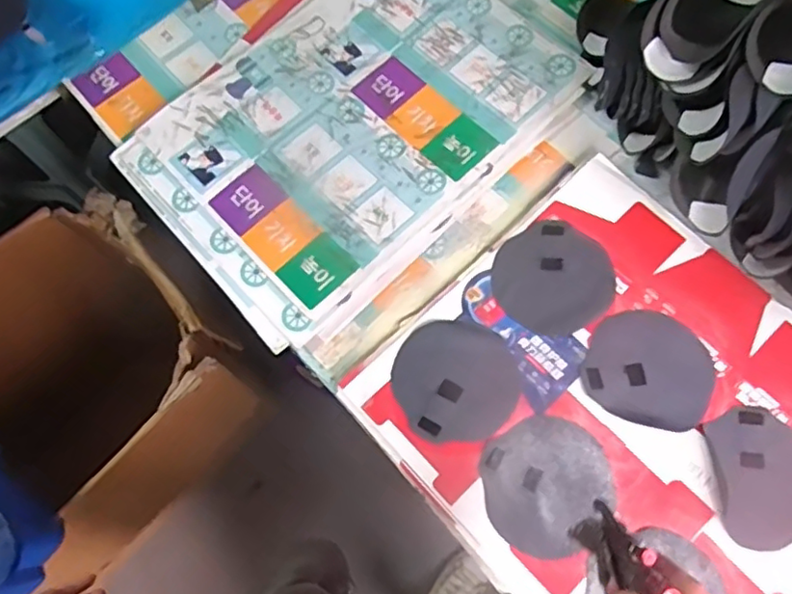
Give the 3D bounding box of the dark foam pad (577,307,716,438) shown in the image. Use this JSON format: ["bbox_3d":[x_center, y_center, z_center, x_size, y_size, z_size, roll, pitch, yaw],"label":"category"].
[{"bbox_3d":[0.299,0.083,0.719,0.141,0.004,0.134,24,74,11],"label":"dark foam pad"}]

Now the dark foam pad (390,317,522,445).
[{"bbox_3d":[0.072,0.100,0.729,0.144,0.007,0.142,9,73,3],"label":"dark foam pad"}]

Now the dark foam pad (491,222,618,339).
[{"bbox_3d":[0.196,-0.024,0.763,0.142,0.010,0.140,40,77,15],"label":"dark foam pad"}]

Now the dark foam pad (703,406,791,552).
[{"bbox_3d":[0.411,0.198,0.676,0.113,0.011,0.144,-4,71,2],"label":"dark foam pad"}]

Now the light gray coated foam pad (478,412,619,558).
[{"bbox_3d":[0.172,0.210,0.687,0.139,0.013,0.144,-9,71,0],"label":"light gray coated foam pad"}]

